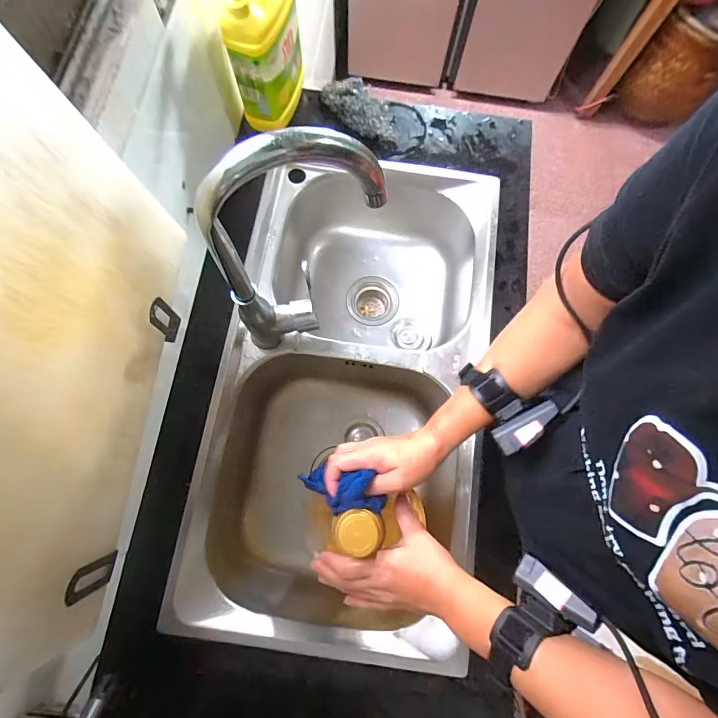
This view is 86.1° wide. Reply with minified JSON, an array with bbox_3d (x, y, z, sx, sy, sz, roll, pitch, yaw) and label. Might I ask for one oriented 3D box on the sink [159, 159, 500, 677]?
[{"bbox_3d":[-0.015,0.042,0.673,0.392,0.213,0.732,10,76,1],"label":"sink"}]

